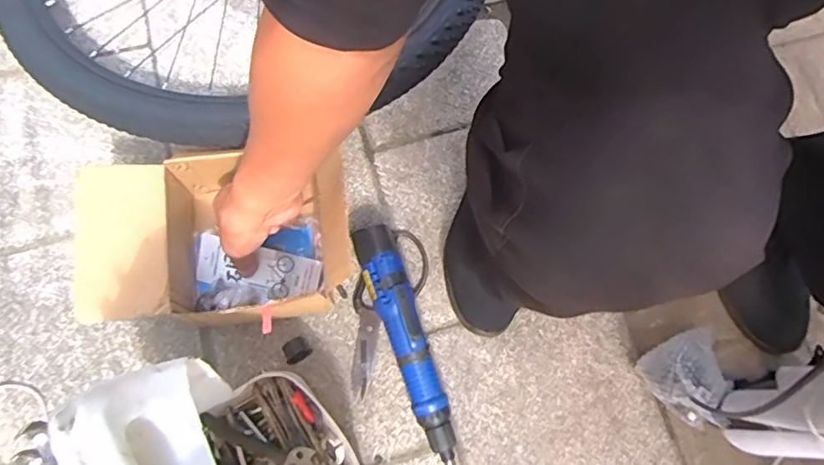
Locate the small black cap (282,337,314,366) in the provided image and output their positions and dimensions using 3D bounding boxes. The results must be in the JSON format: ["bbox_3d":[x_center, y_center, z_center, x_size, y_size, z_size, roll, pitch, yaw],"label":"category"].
[{"bbox_3d":[-0.136,0.139,0.660,0.029,0.031,0.023,-34,78,-10],"label":"small black cap"}]

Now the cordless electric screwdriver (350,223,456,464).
[{"bbox_3d":[0.000,0.136,0.653,0.051,0.058,0.301,-19,76,-7],"label":"cordless electric screwdriver"}]

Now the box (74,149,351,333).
[{"bbox_3d":[-0.207,-0.001,0.626,0.269,0.159,0.170,-8,75,-4],"label":"box"}]

